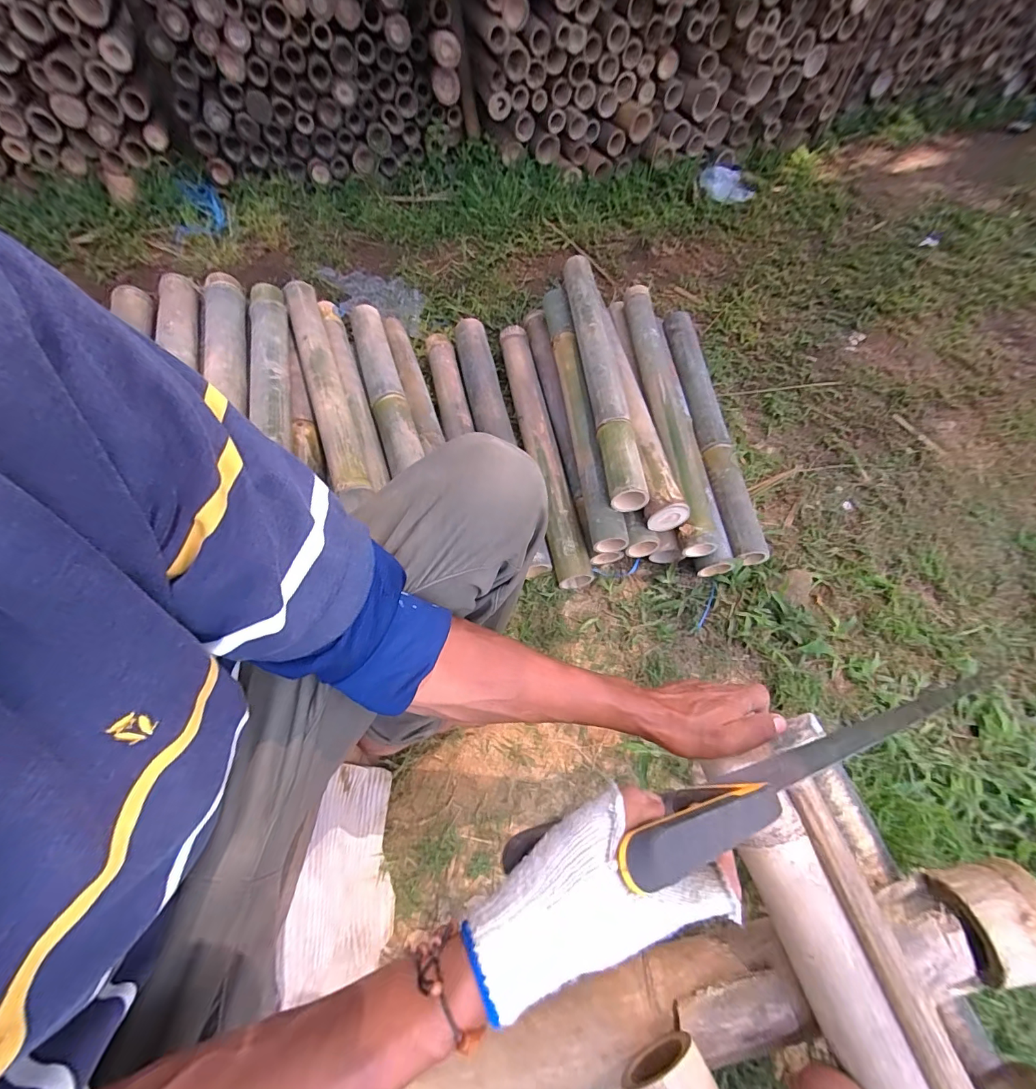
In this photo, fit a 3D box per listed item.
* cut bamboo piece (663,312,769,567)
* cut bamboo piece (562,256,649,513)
[{"bbox_3d":[0.377,-0.242,0.927,0.069,0.069,0.618,-1,60,-4],"label":"cut bamboo piece"},{"bbox_3d":[0.154,-0.333,0.857,0.071,0.057,0.599,-3,60,-5],"label":"cut bamboo piece"}]

